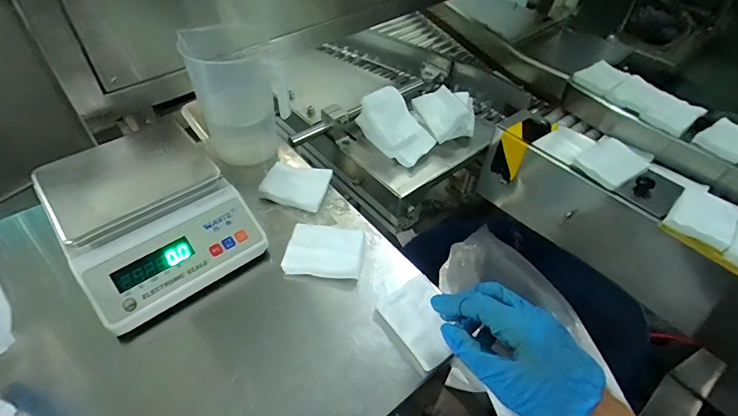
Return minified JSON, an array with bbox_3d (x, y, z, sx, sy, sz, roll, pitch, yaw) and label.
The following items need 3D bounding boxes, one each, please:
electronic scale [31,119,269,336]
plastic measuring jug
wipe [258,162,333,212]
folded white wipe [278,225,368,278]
[{"bbox_3d":[-0.262,0.010,0.508,0.182,0.096,0.220,-32,56,-26],"label":"electronic scale"},{"bbox_3d":[-0.192,-0.175,0.617,0.119,0.174,0.130,-14,50,-14],"label":"plastic measuring jug"},{"bbox_3d":[-0.103,-0.031,0.591,0.087,0.022,0.067,9,48,7],"label":"wipe"},{"bbox_3d":[-0.055,0.057,0.527,0.093,0.017,0.071,6,48,4],"label":"folded white wipe"}]

